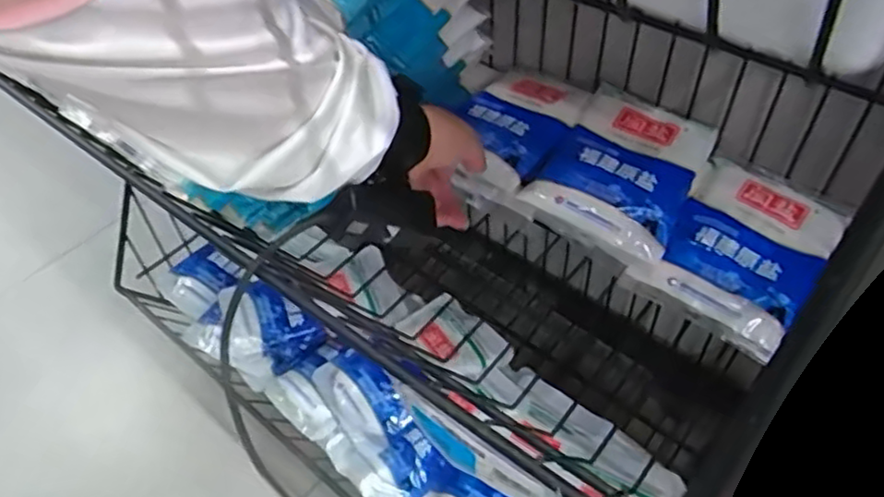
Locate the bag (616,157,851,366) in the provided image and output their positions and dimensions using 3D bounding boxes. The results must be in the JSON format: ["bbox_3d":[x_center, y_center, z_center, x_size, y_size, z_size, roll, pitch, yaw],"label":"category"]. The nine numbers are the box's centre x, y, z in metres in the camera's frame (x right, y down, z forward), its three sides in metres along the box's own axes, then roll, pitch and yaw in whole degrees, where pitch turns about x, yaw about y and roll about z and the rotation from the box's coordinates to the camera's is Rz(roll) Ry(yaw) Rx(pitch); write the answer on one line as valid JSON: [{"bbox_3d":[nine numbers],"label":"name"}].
[{"bbox_3d":[0.229,0.000,0.515,0.115,0.031,0.146,33,58,28],"label":"bag"}]

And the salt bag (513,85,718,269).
[{"bbox_3d":[0.148,-0.064,0.566,0.122,0.043,0.141,24,54,22],"label":"salt bag"}]

